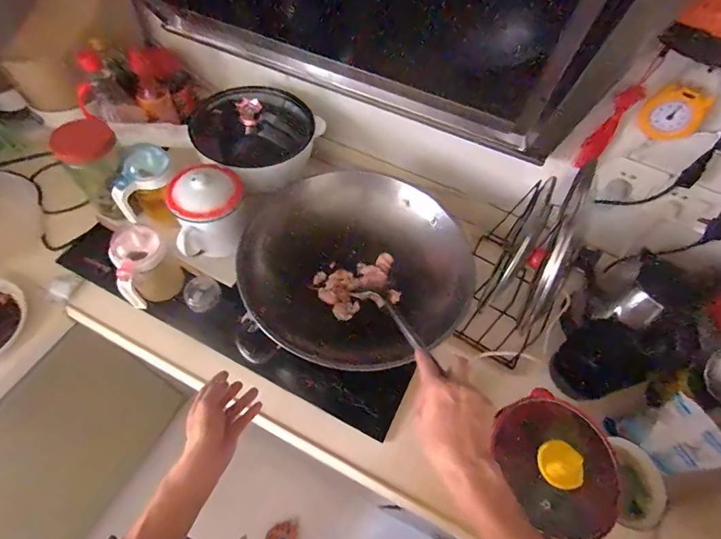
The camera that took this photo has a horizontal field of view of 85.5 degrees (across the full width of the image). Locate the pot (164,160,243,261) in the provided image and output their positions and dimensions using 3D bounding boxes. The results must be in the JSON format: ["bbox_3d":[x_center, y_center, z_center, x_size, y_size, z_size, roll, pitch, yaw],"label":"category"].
[{"bbox_3d":[-0.264,-0.101,0.677,0.119,0.177,0.098,-21,62,-15],"label":"pot"}]

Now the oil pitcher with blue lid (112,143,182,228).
[{"bbox_3d":[-0.371,-0.138,0.685,0.095,0.118,0.087,-24,63,-17],"label":"oil pitcher with blue lid"}]

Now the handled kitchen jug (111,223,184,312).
[{"bbox_3d":[-0.356,0.003,0.659,0.085,0.131,0.096,-28,65,-19],"label":"handled kitchen jug"}]

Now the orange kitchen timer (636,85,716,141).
[{"bbox_3d":[0.432,-0.213,0.539,0.072,0.078,0.010,26,60,12],"label":"orange kitchen timer"}]

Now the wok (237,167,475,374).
[{"bbox_3d":[-0.003,-0.002,0.668,0.364,0.137,0.323,-19,62,-15],"label":"wok"}]

